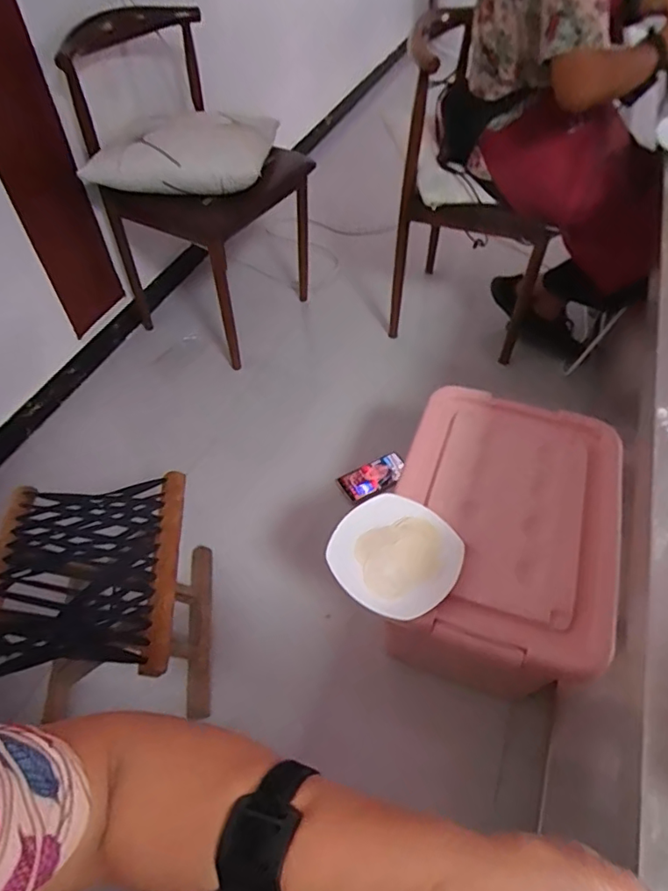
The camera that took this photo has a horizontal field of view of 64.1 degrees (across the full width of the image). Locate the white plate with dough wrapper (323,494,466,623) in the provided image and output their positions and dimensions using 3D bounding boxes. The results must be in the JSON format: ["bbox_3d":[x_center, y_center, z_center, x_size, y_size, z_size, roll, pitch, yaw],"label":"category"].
[{"bbox_3d":[0.090,0.155,0.777,0.176,0.020,0.177,31,57,25],"label":"white plate with dough wrapper"}]

